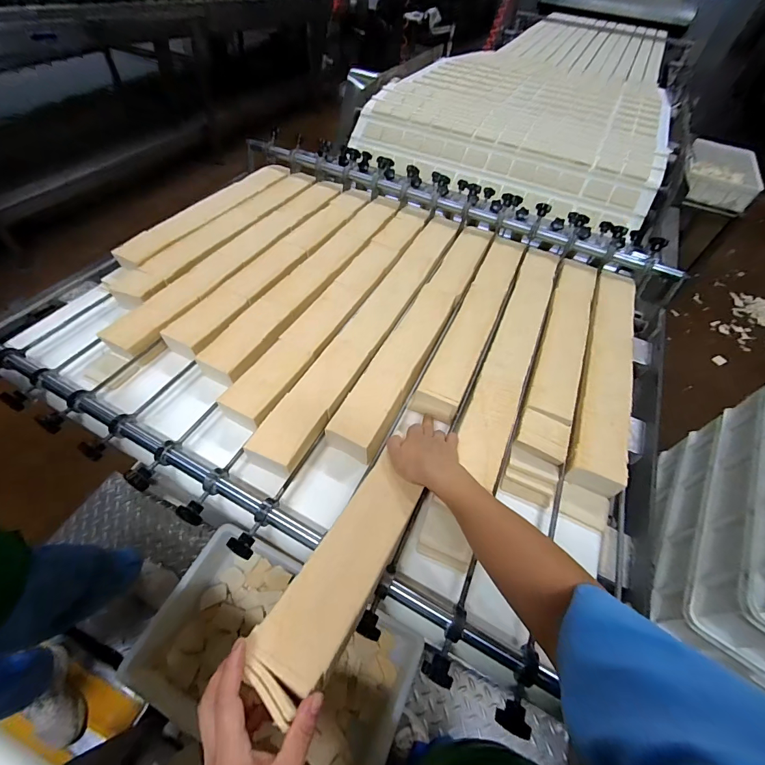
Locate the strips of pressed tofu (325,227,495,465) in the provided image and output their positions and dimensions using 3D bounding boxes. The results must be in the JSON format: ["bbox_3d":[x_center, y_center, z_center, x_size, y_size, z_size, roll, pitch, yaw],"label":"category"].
[{"bbox_3d":[0.098,-0.133,0.752,0.088,0.040,0.662,24,55,14],"label":"strips of pressed tofu"}]

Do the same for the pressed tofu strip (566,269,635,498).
[{"bbox_3d":[0.431,-0.037,0.710,0.080,0.058,0.536,21,54,12],"label":"pressed tofu strip"}]

